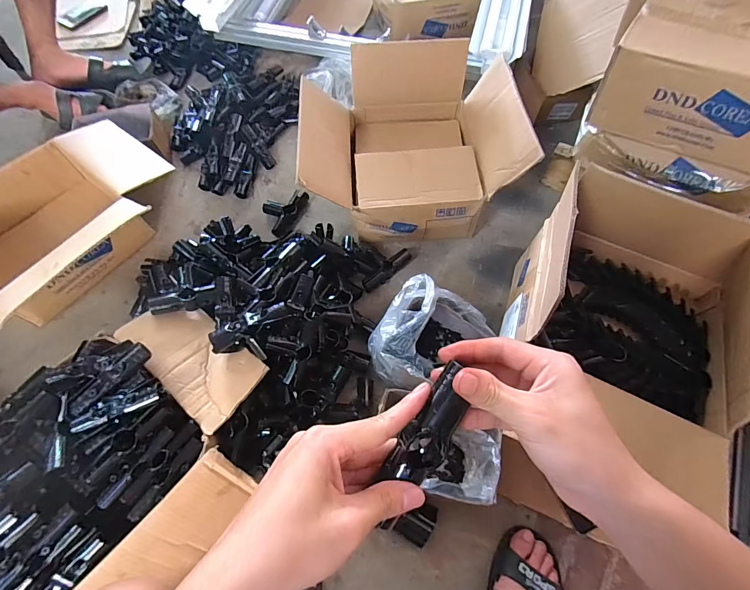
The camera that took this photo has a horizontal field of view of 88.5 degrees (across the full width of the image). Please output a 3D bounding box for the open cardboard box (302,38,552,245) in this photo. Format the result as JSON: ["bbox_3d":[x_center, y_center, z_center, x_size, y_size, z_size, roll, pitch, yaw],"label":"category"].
[{"bbox_3d":[0.066,-0.340,0.893,0.441,0.244,0.375,-6,64,-3],"label":"open cardboard box"}]

